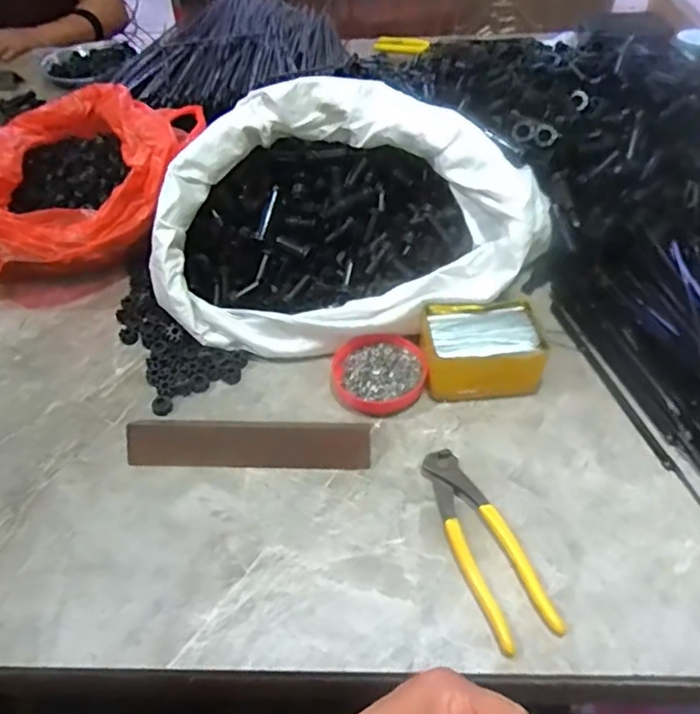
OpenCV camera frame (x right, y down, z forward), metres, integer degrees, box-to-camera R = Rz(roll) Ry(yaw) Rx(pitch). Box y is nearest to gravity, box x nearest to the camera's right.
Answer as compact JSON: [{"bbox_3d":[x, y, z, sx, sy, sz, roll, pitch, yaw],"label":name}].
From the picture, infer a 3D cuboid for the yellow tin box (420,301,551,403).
[{"bbox_3d":[0.131,-0.007,0.590,0.115,0.050,0.079,-5,46,-2],"label":"yellow tin box"}]

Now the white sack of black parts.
[{"bbox_3d":[-0.016,-0.145,0.623,0.381,0.172,0.219,-7,46,-4],"label":"white sack of black parts"}]

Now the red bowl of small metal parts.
[{"bbox_3d":[0.028,0.016,0.594,0.088,0.025,0.083,-1,46,1],"label":"red bowl of small metal parts"}]

